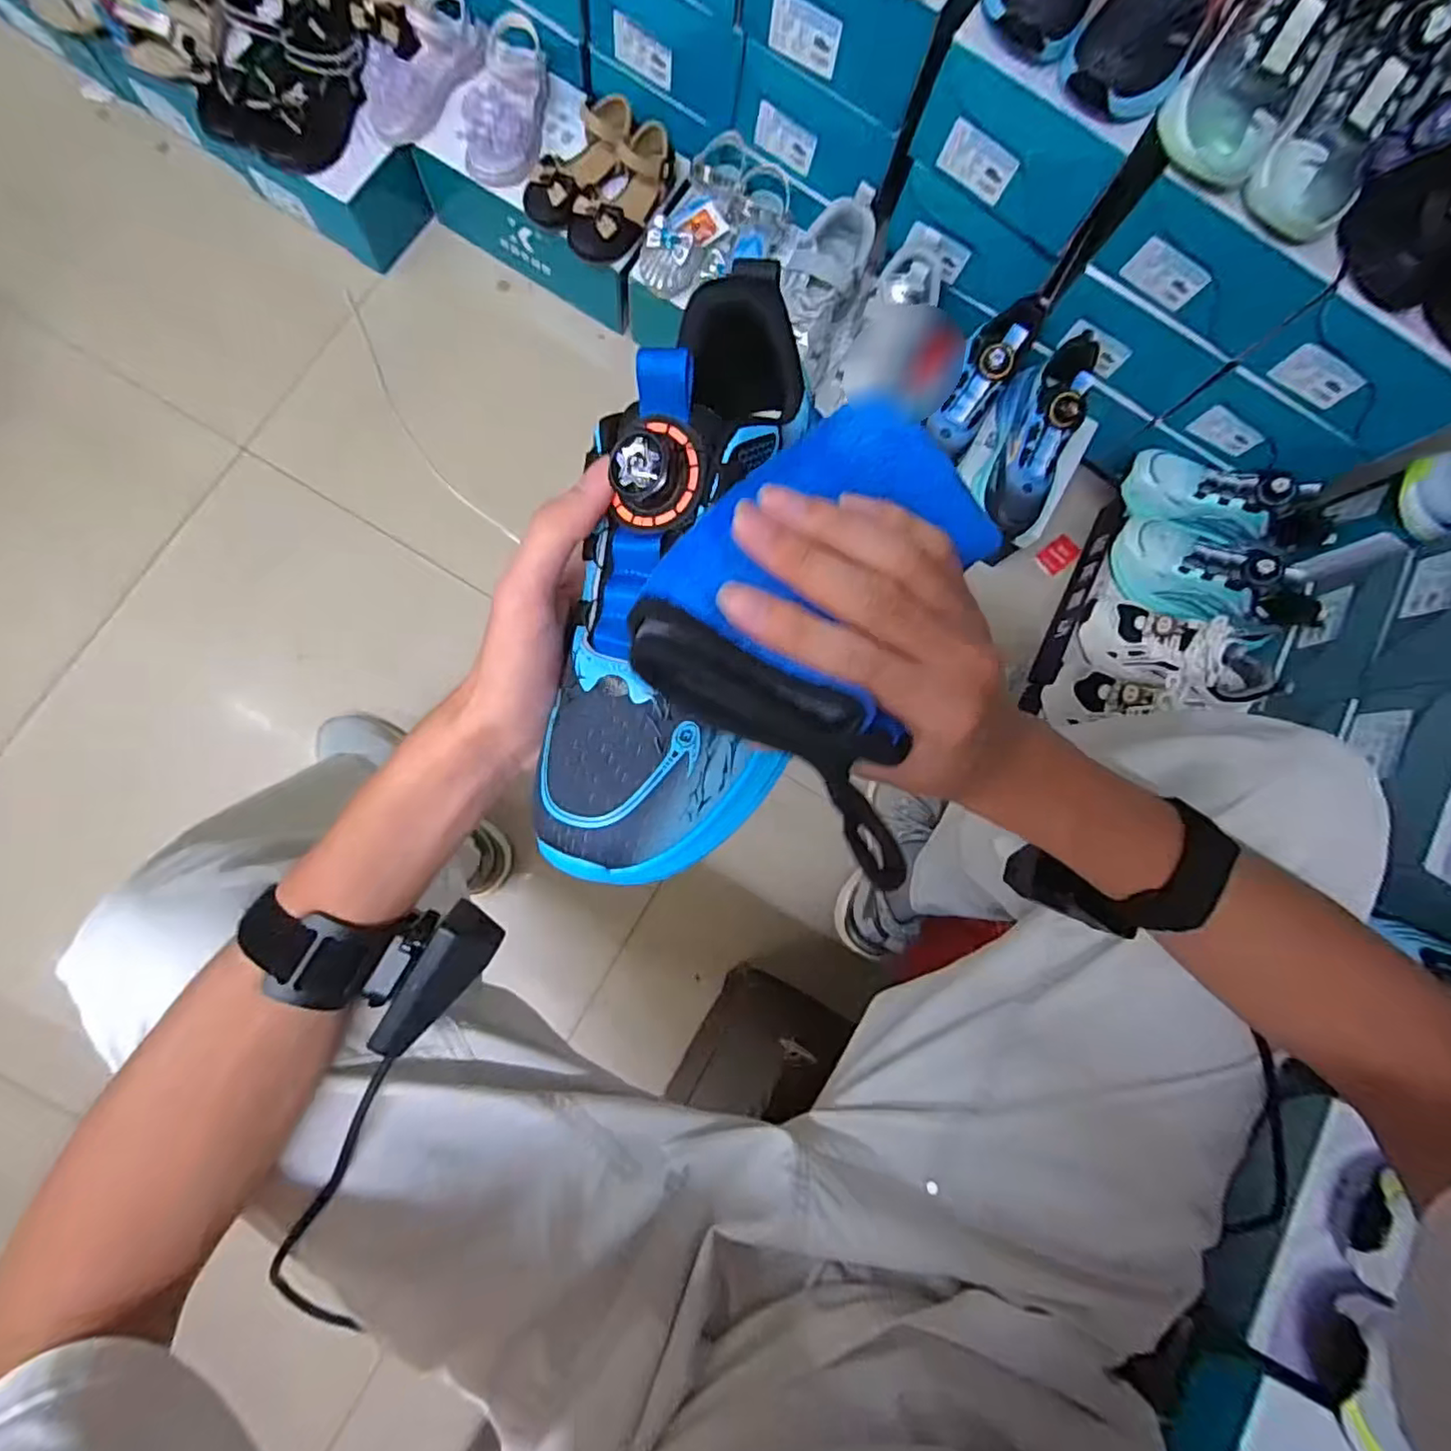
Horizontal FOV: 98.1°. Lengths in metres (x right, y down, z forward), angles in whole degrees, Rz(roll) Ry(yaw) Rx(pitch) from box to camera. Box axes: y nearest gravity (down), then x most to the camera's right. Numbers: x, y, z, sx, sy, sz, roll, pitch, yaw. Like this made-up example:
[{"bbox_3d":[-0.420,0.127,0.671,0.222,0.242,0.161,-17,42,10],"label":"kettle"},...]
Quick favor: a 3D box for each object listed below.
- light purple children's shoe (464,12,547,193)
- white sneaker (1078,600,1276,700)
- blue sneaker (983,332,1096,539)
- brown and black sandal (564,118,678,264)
[{"bbox_3d":[-0.286,-0.801,0.807,0.089,0.073,0.170,6,83,-5],"label":"light purple children's shoe"},{"bbox_3d":[0.586,-0.091,0.804,0.240,0.109,0.110,19,82,10],"label":"white sneaker"},{"bbox_3d":[0.408,-0.379,0.812,0.079,0.111,0.243,17,82,-4],"label":"blue sneaker"},{"bbox_3d":[-0.128,-0.687,0.814,0.084,0.060,0.166,31,81,-2],"label":"brown and black sandal"}]

